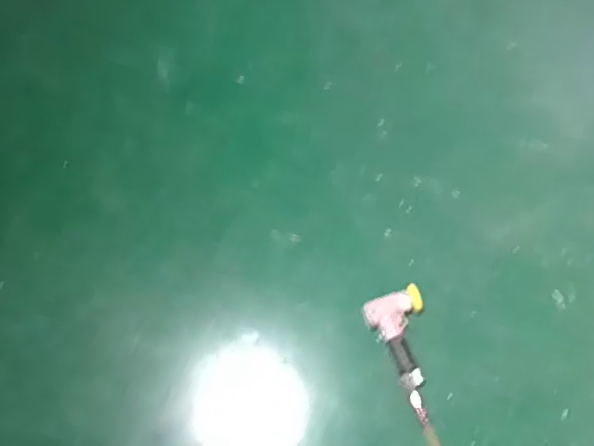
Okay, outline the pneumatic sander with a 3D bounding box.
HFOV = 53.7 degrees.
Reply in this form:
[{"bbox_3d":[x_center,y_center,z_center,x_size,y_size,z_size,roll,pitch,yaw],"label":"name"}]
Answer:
[{"bbox_3d":[0.202,0.221,1.002,0.100,0.060,0.210,-23,73,-9],"label":"pneumatic sander"}]

